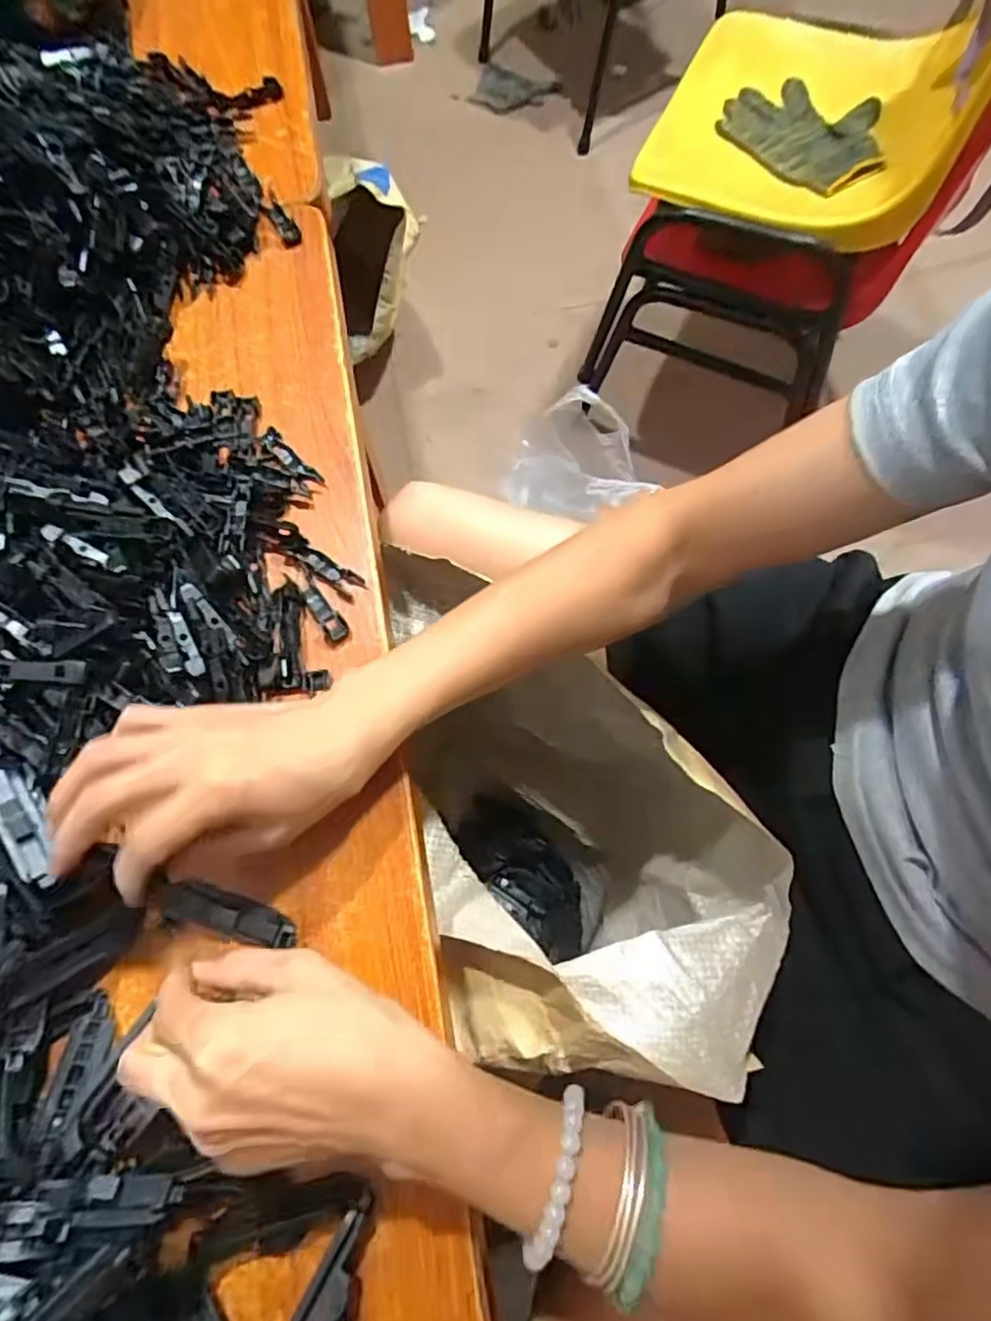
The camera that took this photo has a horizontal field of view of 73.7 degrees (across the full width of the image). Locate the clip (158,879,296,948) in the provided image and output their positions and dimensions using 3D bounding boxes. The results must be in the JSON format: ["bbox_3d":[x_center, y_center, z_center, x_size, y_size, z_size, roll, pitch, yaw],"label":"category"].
[{"bbox_3d":[-0.133,0.126,0.330,0.070,0.015,0.019,16,72,2],"label":"clip"}]

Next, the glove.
[{"bbox_3d":[0.383,-0.662,0.829,0.208,0.039,0.180,36,76,13],"label":"glove"}]

